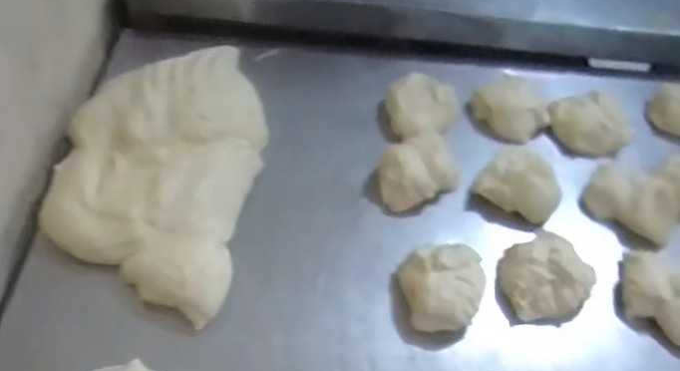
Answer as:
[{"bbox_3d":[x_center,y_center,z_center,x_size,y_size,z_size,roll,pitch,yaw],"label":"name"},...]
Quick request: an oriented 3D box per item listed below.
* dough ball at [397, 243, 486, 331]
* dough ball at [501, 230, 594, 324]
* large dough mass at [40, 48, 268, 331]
[{"bbox_3d":[0.122,0.114,0.677,0.096,0.050,0.089,3,50,-3],"label":"dough ball"},{"bbox_3d":[0.240,0.106,0.702,0.102,0.043,0.089,-11,52,-14],"label":"dough ball"},{"bbox_3d":[-0.221,-0.048,0.768,0.242,0.060,0.428,8,50,1],"label":"large dough mass"}]

